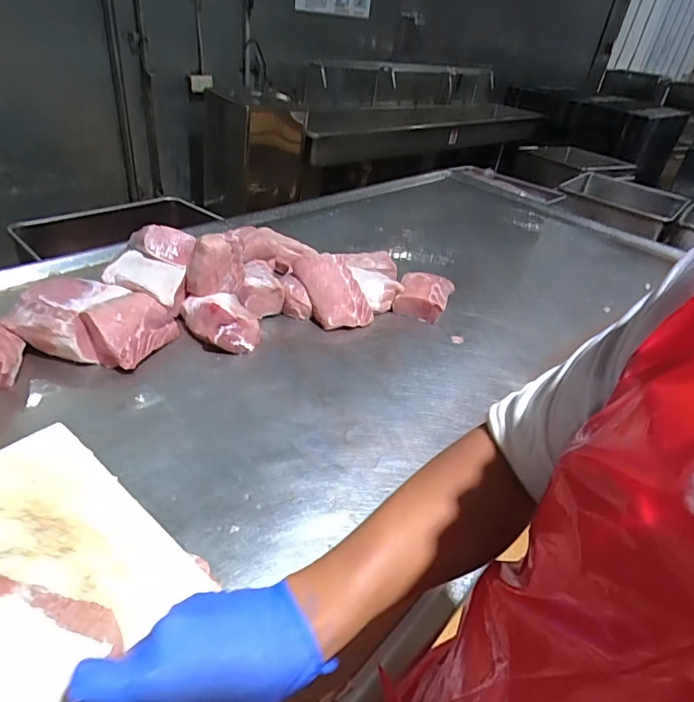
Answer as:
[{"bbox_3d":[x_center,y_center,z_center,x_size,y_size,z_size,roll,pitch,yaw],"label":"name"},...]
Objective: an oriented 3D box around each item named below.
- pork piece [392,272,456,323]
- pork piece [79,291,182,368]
[{"bbox_3d":[0.191,-0.139,1.200,0.126,0.064,0.151,17,37,14],"label":"pork piece"},{"bbox_3d":[-0.413,-0.047,0.928,0.113,0.088,0.162,16,37,13],"label":"pork piece"}]

